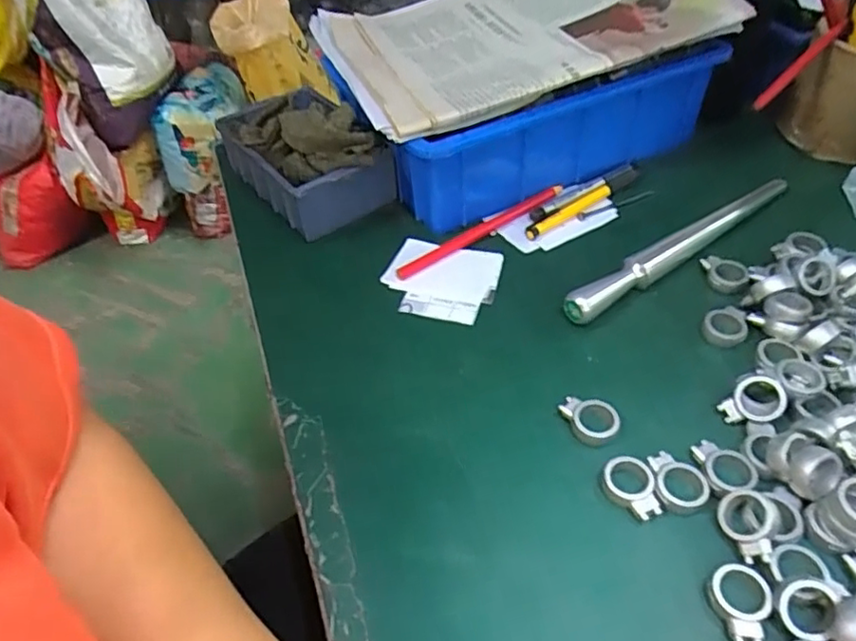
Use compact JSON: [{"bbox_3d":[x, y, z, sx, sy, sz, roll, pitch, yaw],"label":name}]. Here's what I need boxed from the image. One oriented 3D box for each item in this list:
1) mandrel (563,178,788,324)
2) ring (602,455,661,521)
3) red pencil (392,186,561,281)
[{"bbox_3d":[0.187,-0.054,0.438,0.226,0.021,0.017,-28,51,-21],"label":"mandrel"},{"bbox_3d":[0.106,0.088,0.319,0.025,0.009,0.033,-3,46,1],"label":"ring"},{"bbox_3d":[0.043,-0.071,0.467,0.156,0.011,0.012,-28,51,-21],"label":"red pencil"}]

